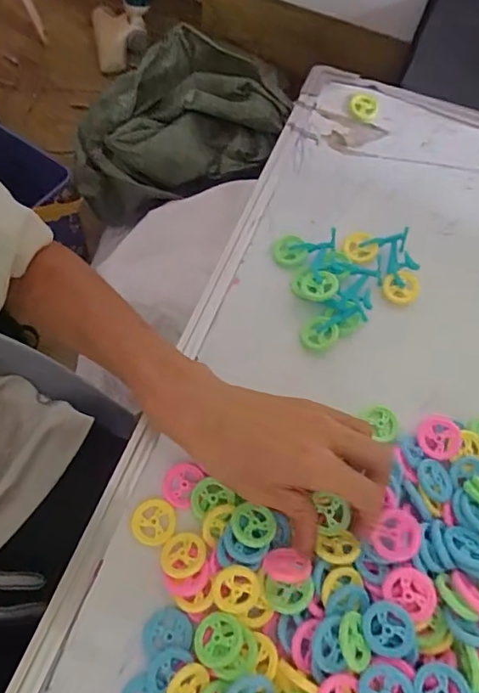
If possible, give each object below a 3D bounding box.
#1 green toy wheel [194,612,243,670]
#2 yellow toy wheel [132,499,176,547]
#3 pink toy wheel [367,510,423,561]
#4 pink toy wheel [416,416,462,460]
[{"bbox_3d":[-0.013,0.177,0.299,0.027,0.011,0.028,1,64,-3],"label":"green toy wheel"},{"bbox_3d":[-0.058,0.119,0.334,0.029,0.004,0.028,1,64,-3],"label":"yellow toy wheel"},{"bbox_3d":[0.098,0.118,0.305,0.029,0.011,0.029,-10,63,21],"label":"pink toy wheel"},{"bbox_3d":[0.145,0.066,0.359,0.029,0.007,0.032,10,69,17],"label":"pink toy wheel"}]

